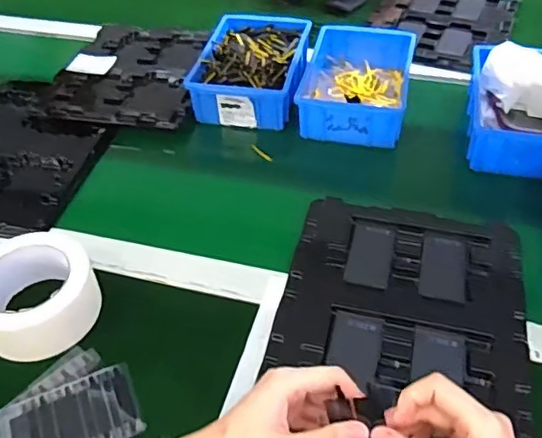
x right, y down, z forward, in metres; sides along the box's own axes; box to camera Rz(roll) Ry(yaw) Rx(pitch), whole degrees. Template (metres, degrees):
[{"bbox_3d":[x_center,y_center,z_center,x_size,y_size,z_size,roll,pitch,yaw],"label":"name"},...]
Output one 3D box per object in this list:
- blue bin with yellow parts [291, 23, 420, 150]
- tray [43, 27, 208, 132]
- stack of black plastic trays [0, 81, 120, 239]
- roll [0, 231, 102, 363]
[{"bbox_3d":[0.117,-0.186,0.767,0.131,0.064,0.212,9,49,10],"label":"blue bin with yellow parts"},{"bbox_3d":[-0.203,-0.220,0.833,0.198,0.024,0.257,4,48,6],"label":"tray"},{"bbox_3d":[-0.326,-0.084,0.710,0.210,0.023,0.268,8,49,9],"label":"stack of black plastic trays"},{"bbox_3d":[-0.221,0.070,0.526,0.107,0.057,0.109,-1,48,1],"label":"roll"}]

